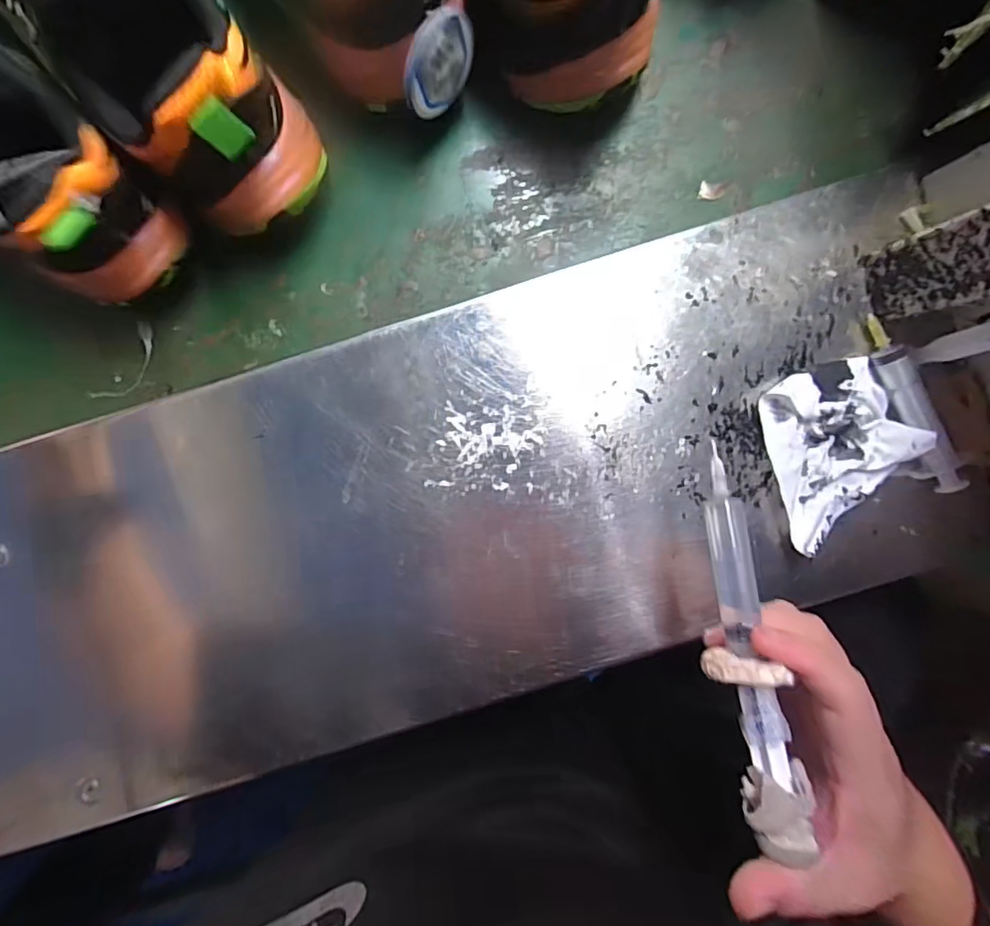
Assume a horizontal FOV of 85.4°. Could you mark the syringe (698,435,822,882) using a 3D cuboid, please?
[{"bbox_3d":[0.105,0.075,0.225,0.035,0.029,0.162,-5,77,0],"label":"syringe"}]

